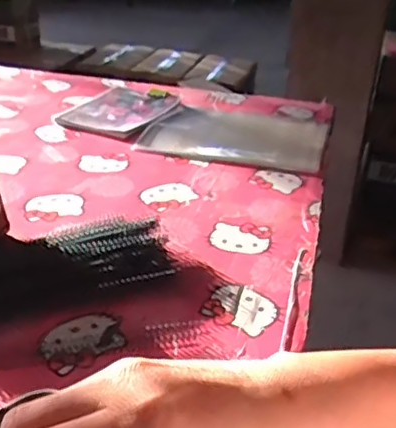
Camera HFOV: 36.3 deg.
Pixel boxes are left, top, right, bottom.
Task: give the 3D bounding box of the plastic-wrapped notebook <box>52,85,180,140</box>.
[{"bbox_3d":[-0.143,-0.199,1.153,0.181,0.025,0.235,17,32,23],"label":"plastic-wrapped notebook"}]

